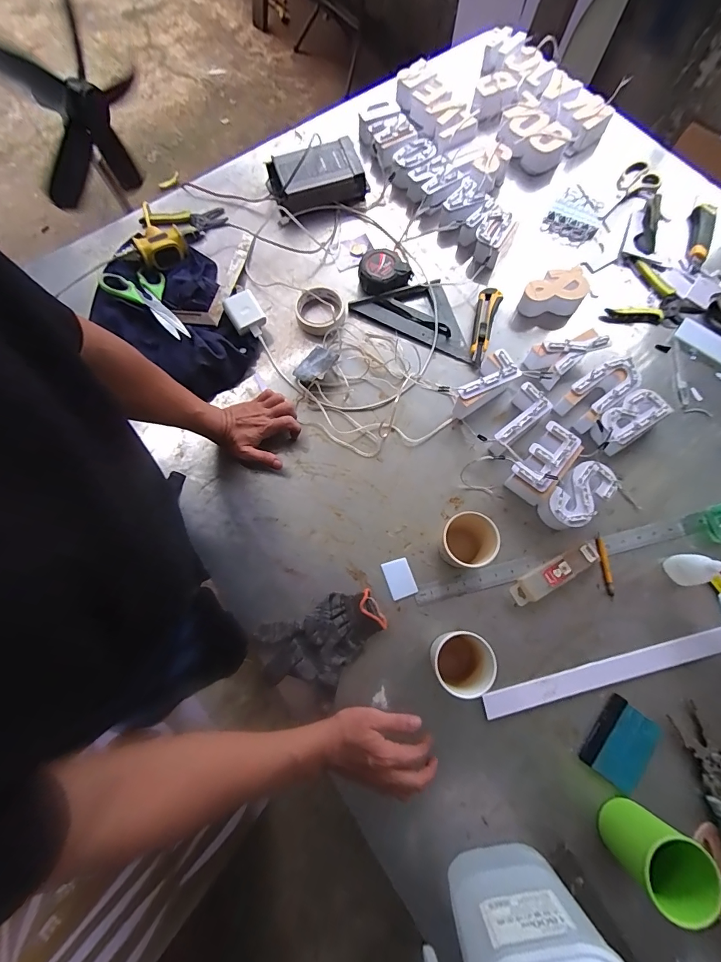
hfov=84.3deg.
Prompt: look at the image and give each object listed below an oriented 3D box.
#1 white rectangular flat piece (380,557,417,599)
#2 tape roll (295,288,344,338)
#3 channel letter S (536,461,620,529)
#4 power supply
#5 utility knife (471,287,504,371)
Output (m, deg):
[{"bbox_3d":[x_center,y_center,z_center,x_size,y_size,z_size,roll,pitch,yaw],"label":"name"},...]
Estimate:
[{"bbox_3d":[0.058,0.145,0.594,0.040,0.004,0.056,-21,73,-5],"label":"white rectangular flat piece"},{"bbox_3d":[-0.075,-0.304,0.714,0.088,0.031,0.085,0,73,1],"label":"tape roll"},{"bbox_3d":[0.323,0.021,0.596,0.114,0.044,0.066,-40,76,-10],"label":"channel letter S"},{"bbox_3d":[-0.087,-0.600,0.786,0.181,0.045,0.119,-19,73,-4],"label":"power supply"},{"bbox_3d":[0.214,-0.272,0.703,0.038,0.019,0.159,18,74,7],"label":"utility knife"}]

